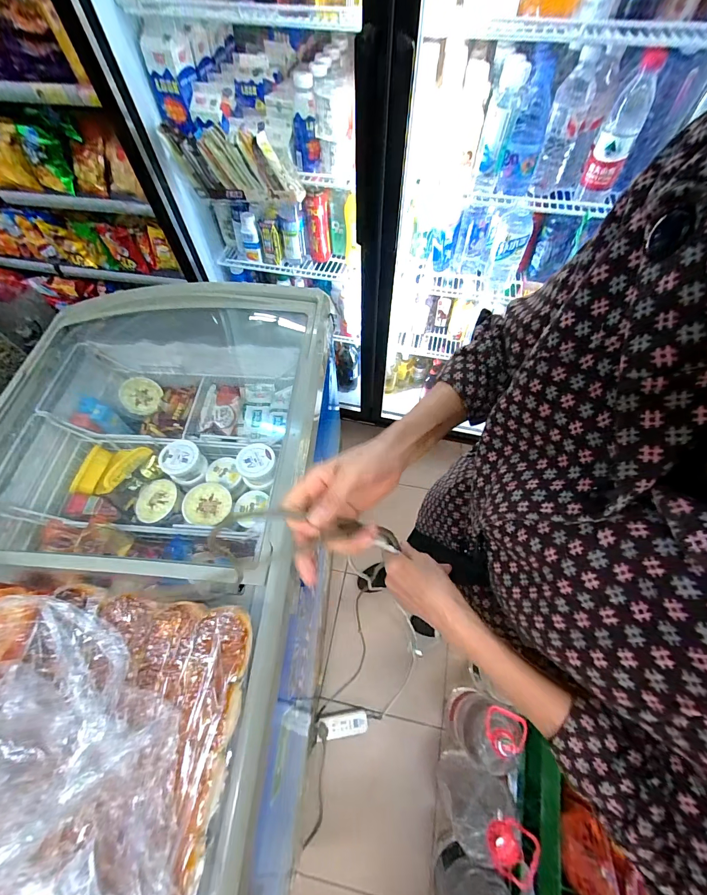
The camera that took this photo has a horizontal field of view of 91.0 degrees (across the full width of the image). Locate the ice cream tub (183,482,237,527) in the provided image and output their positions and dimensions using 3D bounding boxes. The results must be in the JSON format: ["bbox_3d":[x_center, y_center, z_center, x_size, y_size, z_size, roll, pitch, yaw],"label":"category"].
[{"bbox_3d":[-0.319,0.134,0.779,0.097,0.062,0.093,0,62,1],"label":"ice cream tub"}]

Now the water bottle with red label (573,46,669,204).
[{"bbox_3d":[0.505,-0.597,0.659,0.064,0.204,0.078,20,64,11],"label":"water bottle with red label"}]

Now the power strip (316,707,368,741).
[{"bbox_3d":[-0.034,0.856,1.077,0.153,0.033,0.067,-6,62,-3],"label":"power strip"}]

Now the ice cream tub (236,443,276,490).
[{"bbox_3d":[-0.215,0.042,0.785,0.082,0.068,0.089,0,62,1],"label":"ice cream tub"}]

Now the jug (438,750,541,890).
[{"bbox_3d":[0.323,0.918,0.873,0.171,0.293,0.164,25,65,13],"label":"jug"}]

